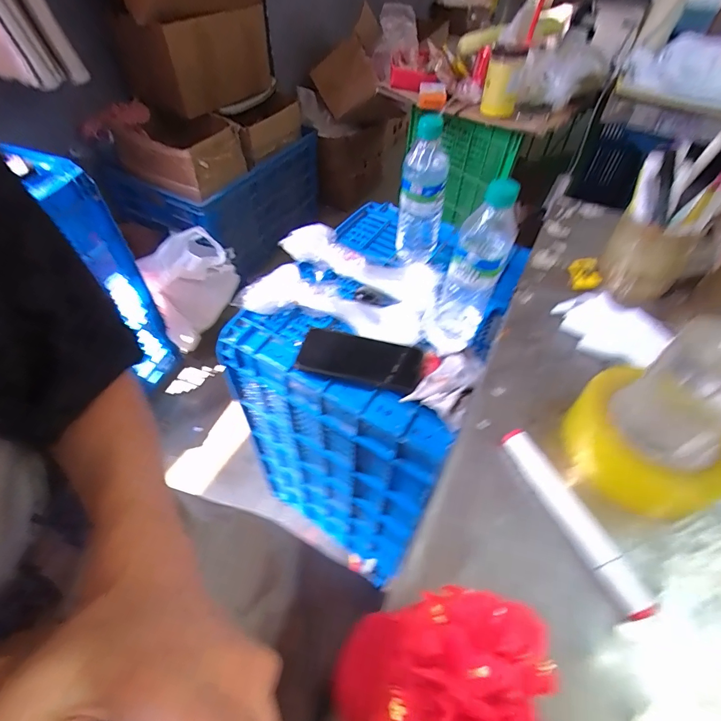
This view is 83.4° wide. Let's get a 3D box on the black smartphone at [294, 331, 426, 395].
[{"bbox_3d":[0.000,-0.002,0.546,0.161,0.012,0.076,13,52,9],"label":"black smartphone"}]

